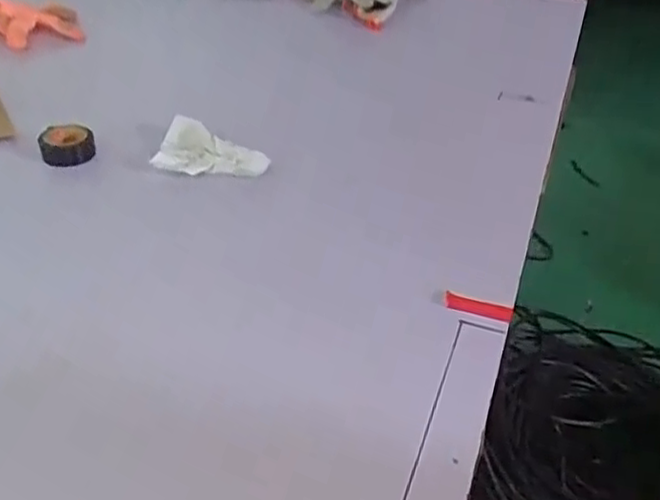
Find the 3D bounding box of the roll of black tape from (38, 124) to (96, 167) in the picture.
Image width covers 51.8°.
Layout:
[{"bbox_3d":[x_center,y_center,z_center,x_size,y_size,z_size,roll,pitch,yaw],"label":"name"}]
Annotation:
[{"bbox_3d":[-0.235,-0.094,0.608,0.045,0.020,0.045,2,37,-1],"label":"roll of black tape"}]

